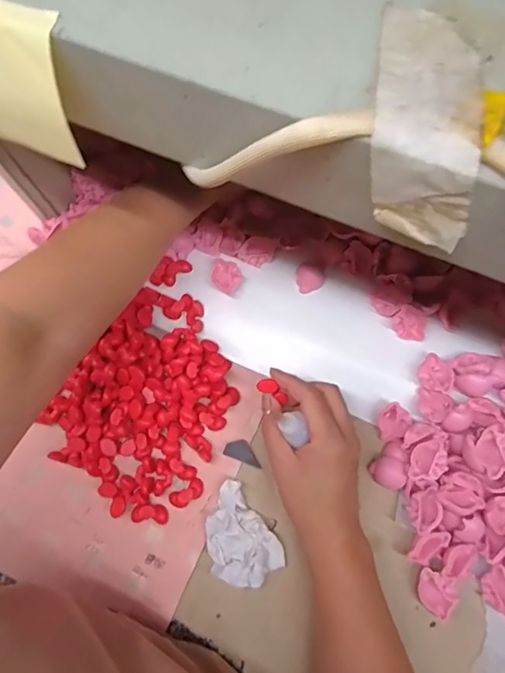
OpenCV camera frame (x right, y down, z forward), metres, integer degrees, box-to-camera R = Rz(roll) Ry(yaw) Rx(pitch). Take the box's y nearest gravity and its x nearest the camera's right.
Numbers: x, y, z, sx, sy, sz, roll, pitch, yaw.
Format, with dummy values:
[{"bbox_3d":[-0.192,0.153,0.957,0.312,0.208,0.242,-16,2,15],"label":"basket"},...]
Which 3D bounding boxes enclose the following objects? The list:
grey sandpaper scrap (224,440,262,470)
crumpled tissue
[{"bbox_3d":[-0.007,0.105,0.404,0.035,0.010,0.018,23,76,8],"label":"grey sandpaper scrap"},{"bbox_3d":[-0.014,0.170,0.379,0.055,0.014,0.079,-35,75,-8],"label":"crumpled tissue"}]

